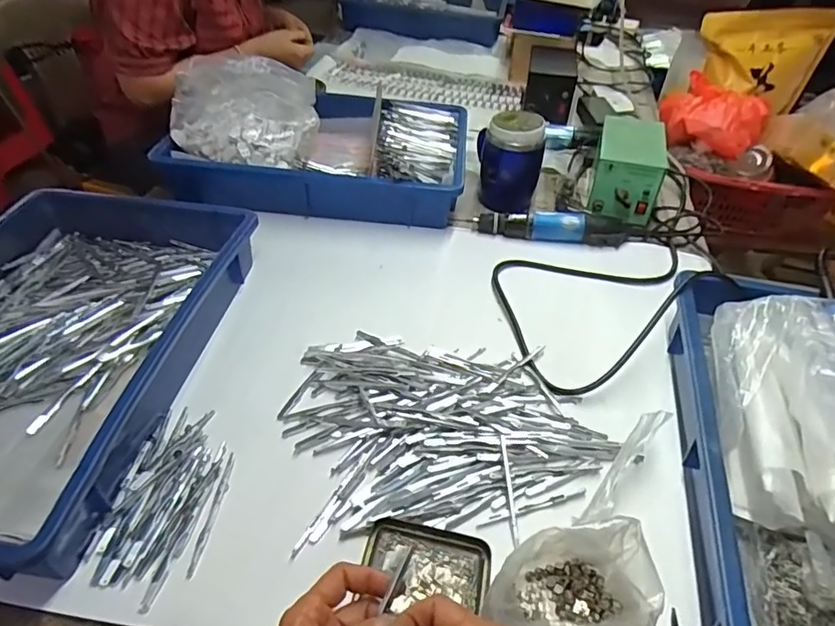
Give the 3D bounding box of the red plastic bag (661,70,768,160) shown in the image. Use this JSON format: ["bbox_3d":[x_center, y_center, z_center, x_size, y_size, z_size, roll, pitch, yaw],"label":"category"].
[{"bbox_3d":[0.504,-0.341,0.927,0.174,0.082,0.123,25,47,22],"label":"red plastic bag"}]

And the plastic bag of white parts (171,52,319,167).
[{"bbox_3d":[-0.245,-0.297,0.762,0.196,0.119,0.148,-8,44,-12],"label":"plastic bag of white parts"}]

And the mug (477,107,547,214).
[{"bbox_3d":[0.136,-0.233,0.798,0.096,0.128,0.094,9,43,6],"label":"mug"}]

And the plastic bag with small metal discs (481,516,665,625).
[{"bbox_3d":[0.115,0.204,0.373,0.109,0.060,0.099,-20,48,-23],"label":"plastic bag with small metal discs"}]

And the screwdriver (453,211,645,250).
[{"bbox_3d":[0.180,-0.125,0.745,0.255,0.035,0.033,10,43,7],"label":"screwdriver"}]

